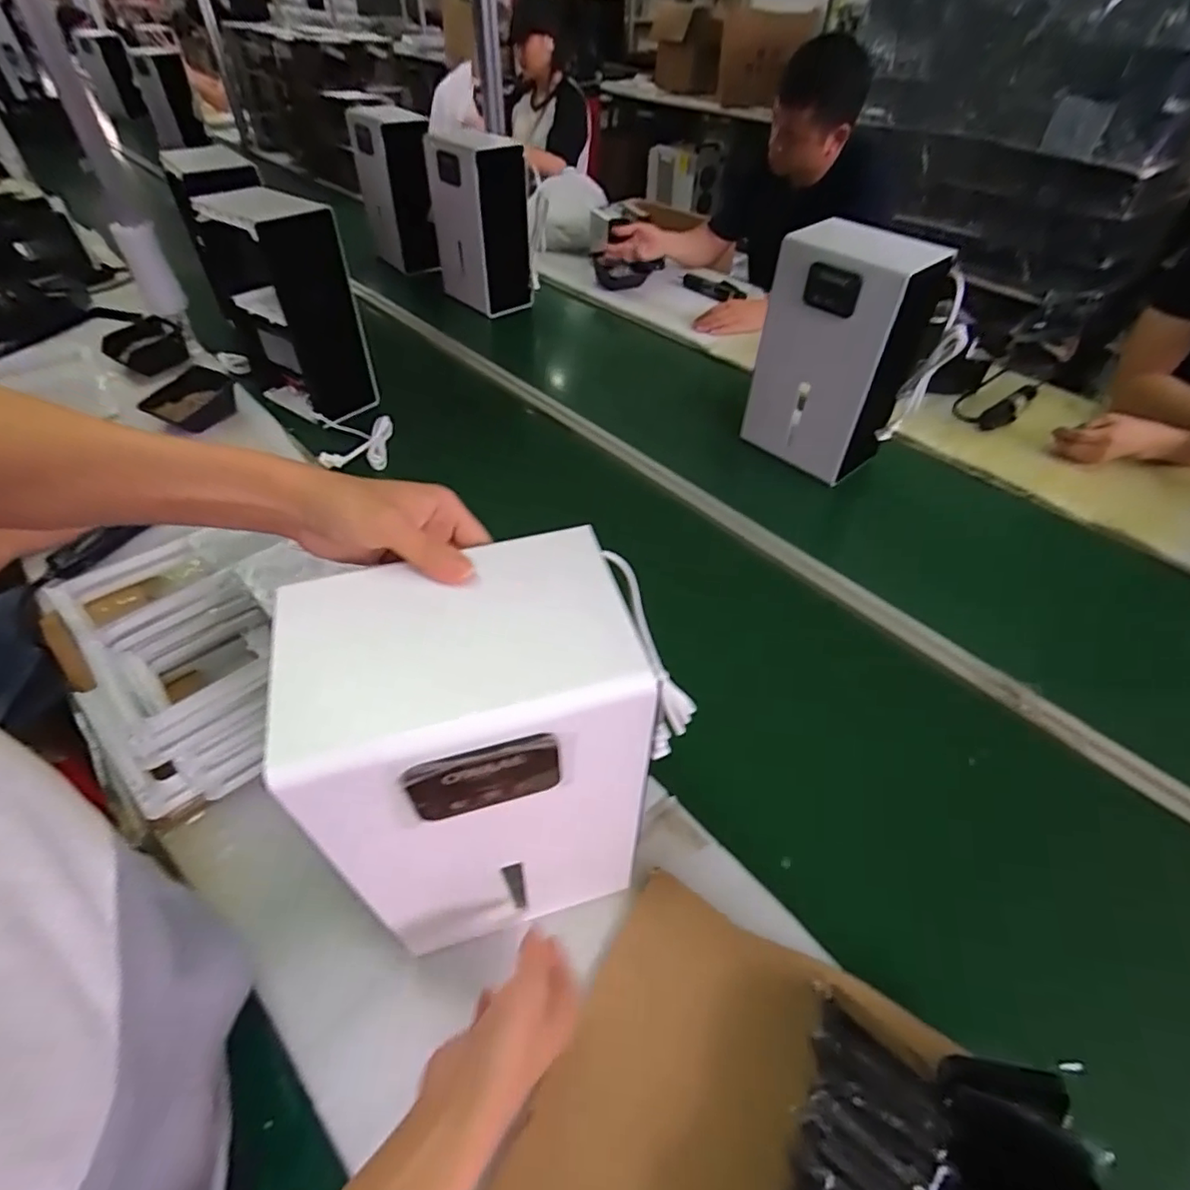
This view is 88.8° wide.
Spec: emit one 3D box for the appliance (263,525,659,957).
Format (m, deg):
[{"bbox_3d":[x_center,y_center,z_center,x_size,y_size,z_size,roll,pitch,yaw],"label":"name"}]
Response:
[{"bbox_3d":[-0.077,0.120,0.449,0.192,0.297,0.139,-11,47,-10],"label":"appliance"}]

